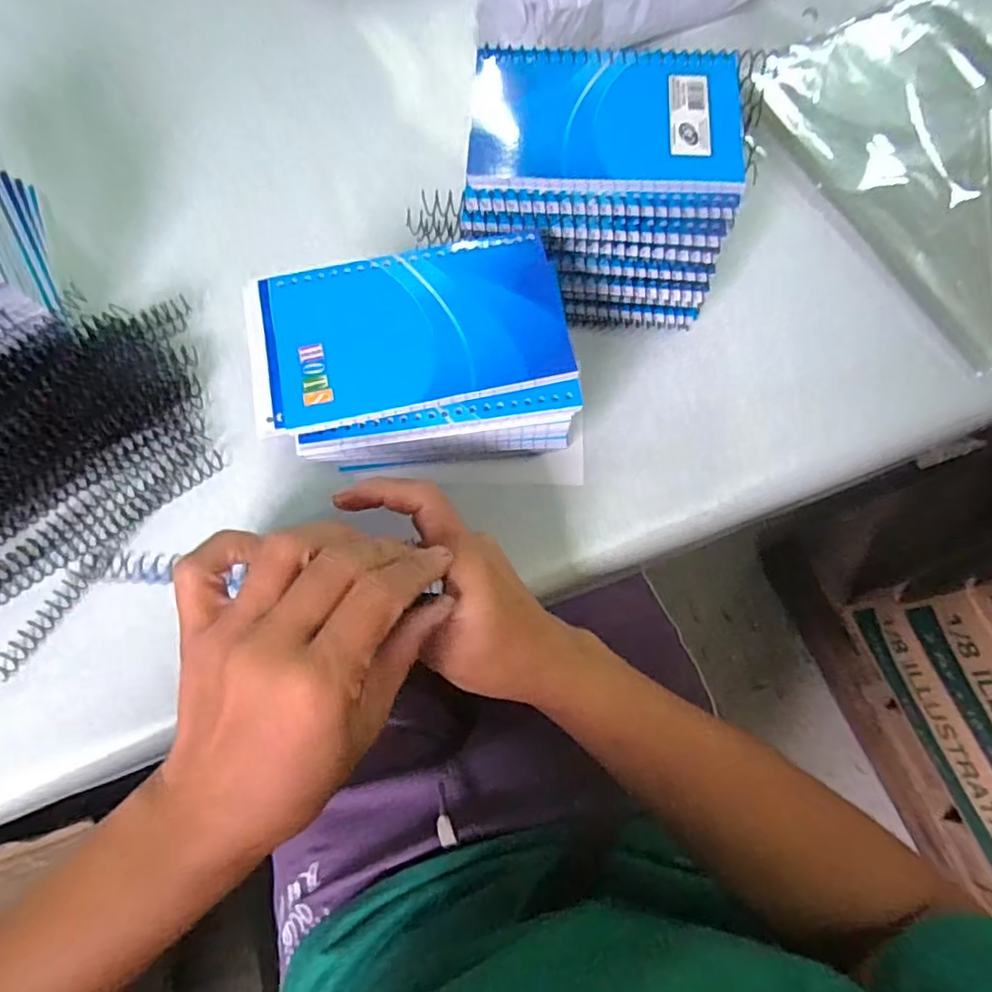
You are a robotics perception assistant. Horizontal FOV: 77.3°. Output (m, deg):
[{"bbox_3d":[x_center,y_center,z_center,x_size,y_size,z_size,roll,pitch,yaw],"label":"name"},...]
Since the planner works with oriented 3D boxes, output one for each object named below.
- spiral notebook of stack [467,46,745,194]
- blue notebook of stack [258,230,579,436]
[{"bbox_3d":[0.054,-0.186,0.304,0.128,0.006,0.081,4,74,2],"label":"spiral notebook of stack"},{"bbox_3d":[-0.038,-0.077,0.283,0.135,0.005,0.080,-11,74,-2],"label":"blue notebook of stack"}]

